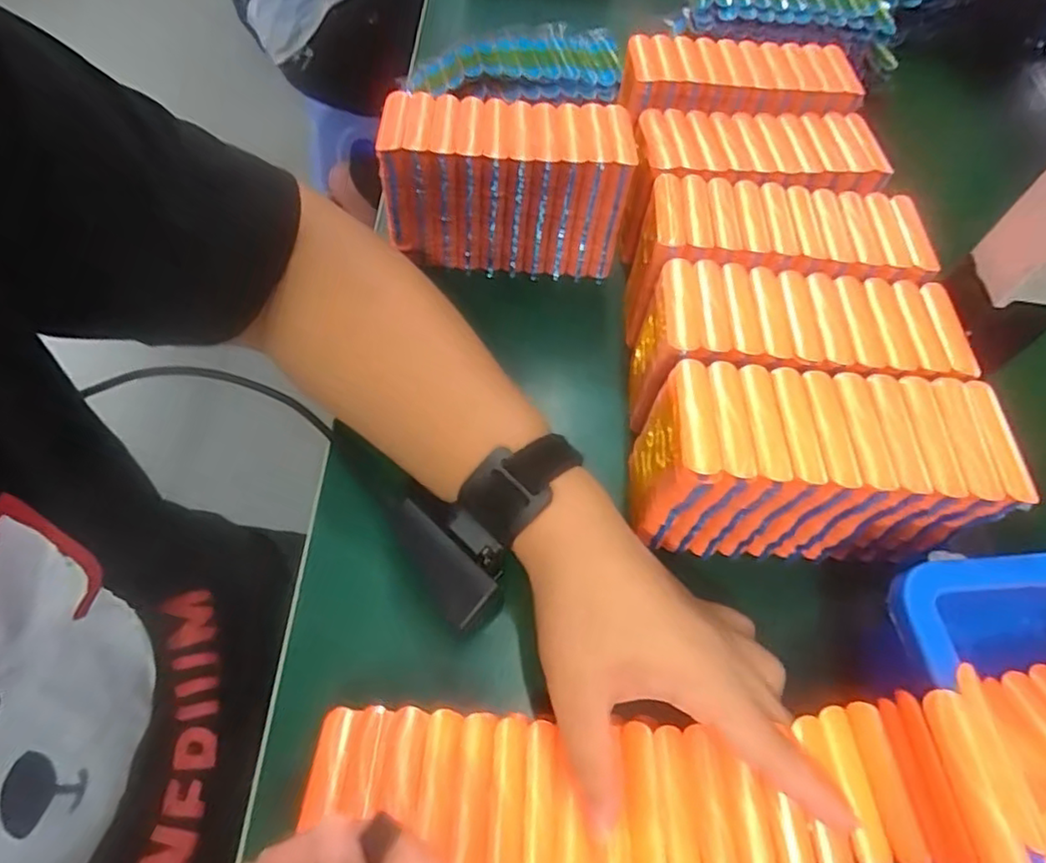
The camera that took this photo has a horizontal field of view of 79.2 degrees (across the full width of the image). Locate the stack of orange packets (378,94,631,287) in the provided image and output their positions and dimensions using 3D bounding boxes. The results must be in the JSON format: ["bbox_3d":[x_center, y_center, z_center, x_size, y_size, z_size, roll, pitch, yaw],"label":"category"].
[{"bbox_3d":[-0.012,-0.166,0.426,0.158,0.098,0.069,4,60,-2],"label":"stack of orange packets"}]

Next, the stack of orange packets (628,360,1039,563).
[{"bbox_3d":[0.140,0.021,0.323,0.155,0.096,0.070,4,60,-2],"label":"stack of orange packets"}]

